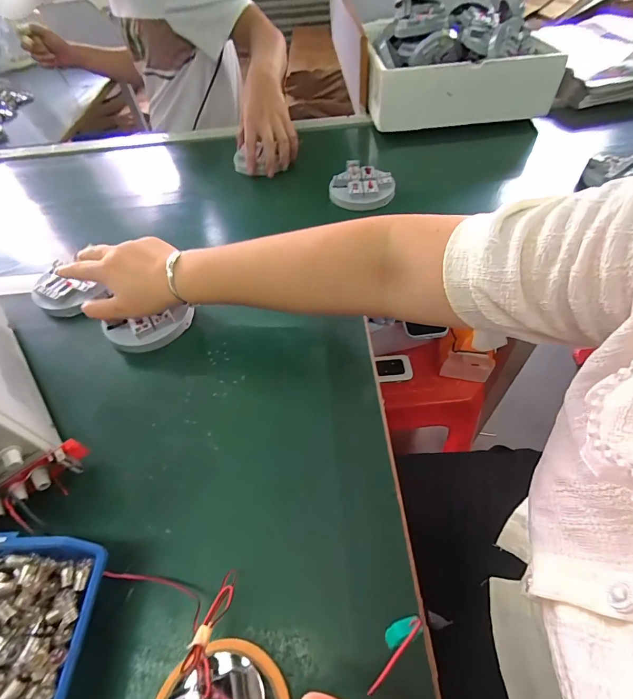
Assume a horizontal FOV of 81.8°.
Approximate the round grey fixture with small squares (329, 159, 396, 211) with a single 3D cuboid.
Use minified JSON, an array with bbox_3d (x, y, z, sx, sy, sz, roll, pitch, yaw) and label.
[{"bbox_3d":[0.073,-0.260,0.587,0.094,0.030,0.084,36,66,24],"label":"round grey fixture with small squares"}]

